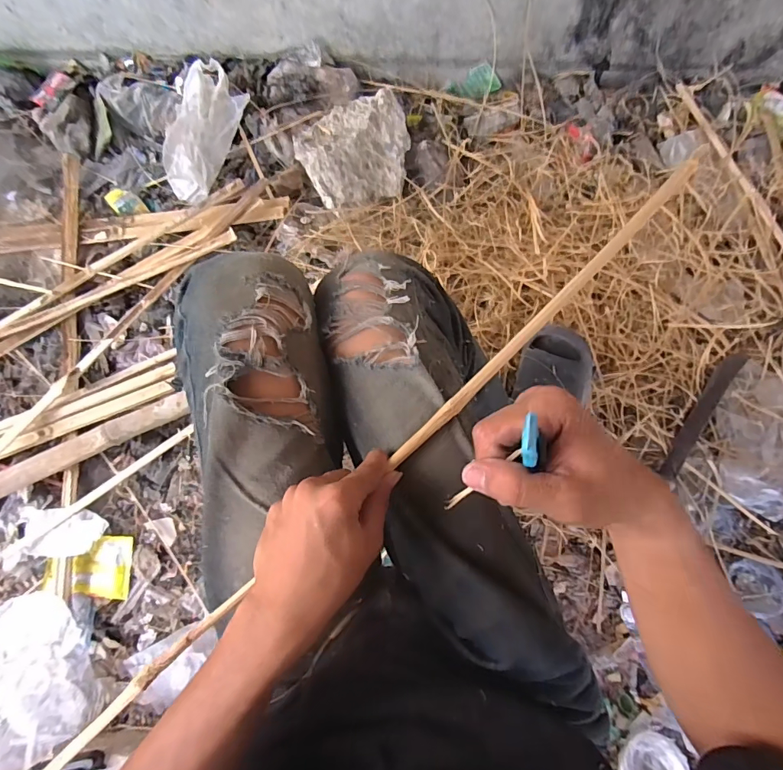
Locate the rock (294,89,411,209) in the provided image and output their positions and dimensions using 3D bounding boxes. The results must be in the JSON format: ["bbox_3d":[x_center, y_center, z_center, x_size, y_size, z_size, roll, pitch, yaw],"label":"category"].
[{"bbox_3d":[-0.070,-0.457,0.843,0.209,0.077,0.181,-19,76,-4],"label":"rock"}]

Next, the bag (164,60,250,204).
[{"bbox_3d":[-0.376,-0.498,0.852,0.119,0.056,0.260,21,97,6],"label":"bag"}]

